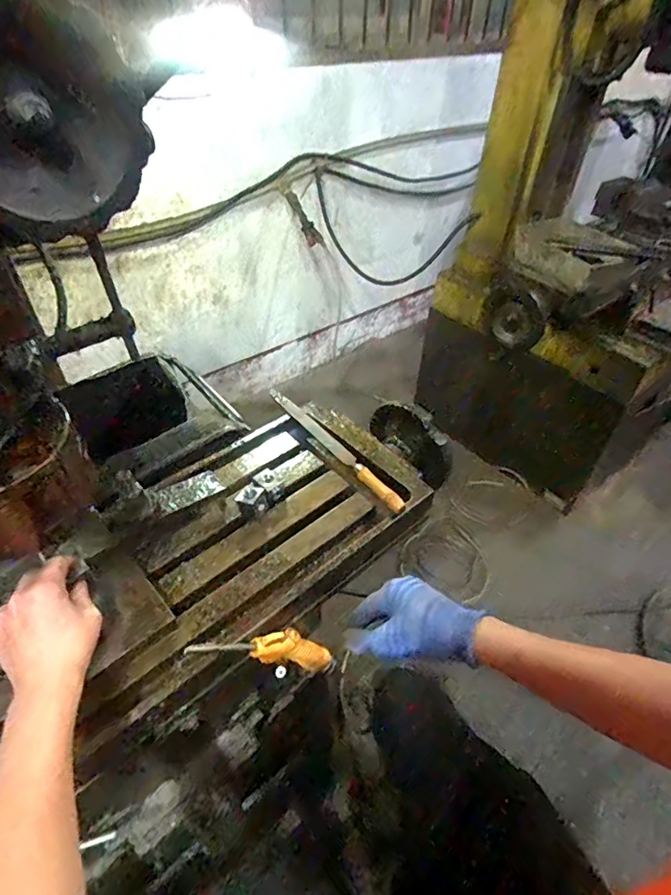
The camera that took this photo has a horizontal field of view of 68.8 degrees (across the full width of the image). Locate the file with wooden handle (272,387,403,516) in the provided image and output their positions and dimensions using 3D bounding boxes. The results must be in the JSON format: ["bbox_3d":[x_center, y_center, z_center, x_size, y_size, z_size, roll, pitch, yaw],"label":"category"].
[{"bbox_3d":[-0.004,-0.007,0.676,0.024,0.022,0.290,-27,51,-27],"label":"file with wooden handle"}]

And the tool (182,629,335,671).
[{"bbox_3d":[-0.061,0.204,0.503,0.042,0.198,0.024,-42,49,10],"label":"tool"}]

